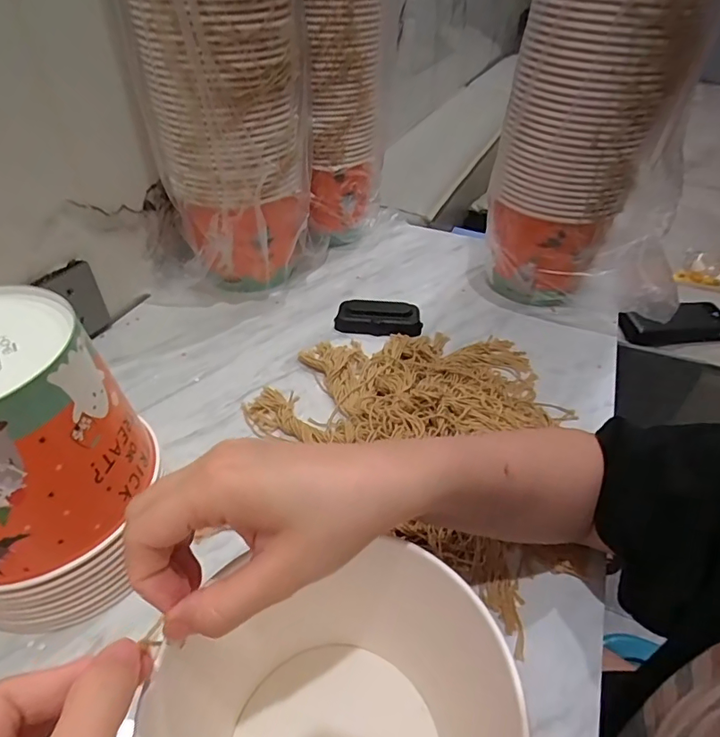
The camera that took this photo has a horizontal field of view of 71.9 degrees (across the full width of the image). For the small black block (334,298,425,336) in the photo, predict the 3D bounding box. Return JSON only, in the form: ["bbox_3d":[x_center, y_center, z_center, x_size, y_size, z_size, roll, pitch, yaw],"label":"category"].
[{"bbox_3d":[0.023,-0.064,0.628,0.105,0.026,0.042,3,42,1],"label":"small black block"}]

